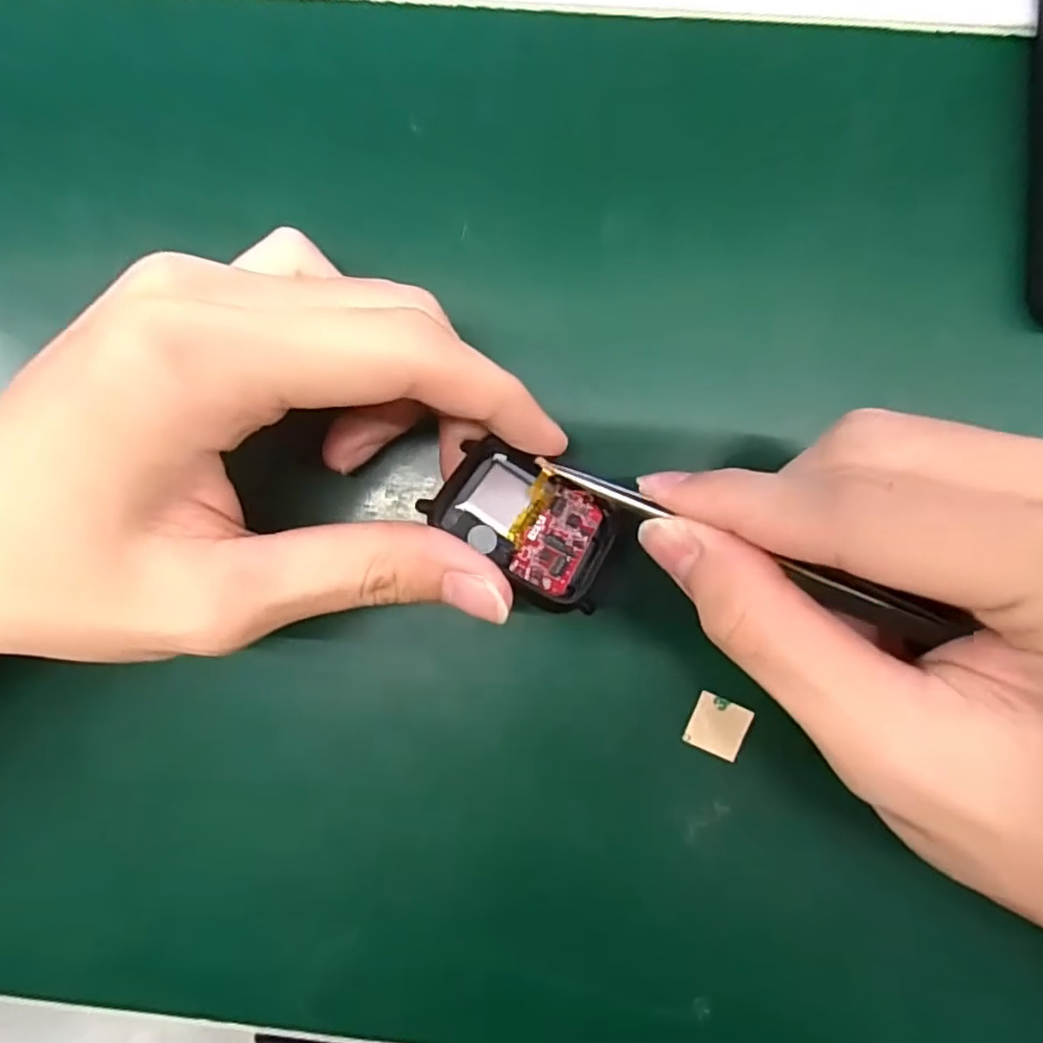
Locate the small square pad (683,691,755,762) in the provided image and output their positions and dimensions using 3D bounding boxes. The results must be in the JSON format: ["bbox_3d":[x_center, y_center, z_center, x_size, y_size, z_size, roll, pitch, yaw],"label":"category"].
[{"bbox_3d":[0.055,0.058,0.180,0.015,0.004,0.015,22,89,3],"label":"small square pad"}]

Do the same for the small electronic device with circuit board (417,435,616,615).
[{"bbox_3d":[0.001,0.000,0.161,0.044,0.006,0.034,28,62,0],"label":"small electronic device with circuit board"}]

